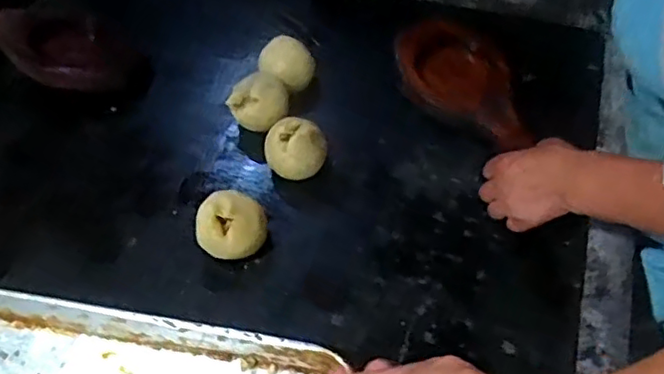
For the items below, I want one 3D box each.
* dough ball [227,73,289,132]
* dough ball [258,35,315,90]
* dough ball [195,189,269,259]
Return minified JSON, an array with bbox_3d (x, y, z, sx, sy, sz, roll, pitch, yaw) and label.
[{"bbox_3d":[-0.091,-0.098,0.775,0.076,0.061,0.070,-8,56,-3],"label":"dough ball"},{"bbox_3d":[-0.060,-0.157,0.798,0.073,0.046,0.058,-4,56,0],"label":"dough ball"},{"bbox_3d":[-0.113,0.044,0.681,0.080,0.055,0.066,-17,57,-9],"label":"dough ball"}]

